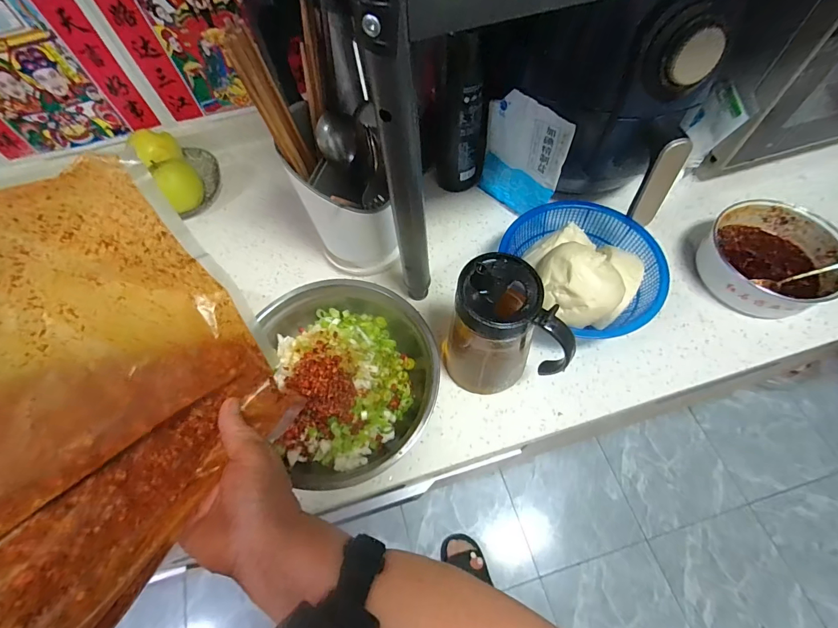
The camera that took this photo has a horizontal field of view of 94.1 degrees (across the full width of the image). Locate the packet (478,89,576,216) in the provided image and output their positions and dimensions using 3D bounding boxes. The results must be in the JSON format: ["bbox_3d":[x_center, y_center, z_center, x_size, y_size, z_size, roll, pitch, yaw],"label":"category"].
[{"bbox_3d":[0.129,-0.198,0.501,0.113,0.146,0.021,38,71,20],"label":"packet"}]

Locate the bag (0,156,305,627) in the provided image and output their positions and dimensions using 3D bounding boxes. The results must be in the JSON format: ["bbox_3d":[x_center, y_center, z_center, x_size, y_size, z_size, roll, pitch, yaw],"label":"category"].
[{"bbox_3d":[-0.207,0.084,0.196,0.048,0.207,0.297,0,47,36],"label":"bag"}]

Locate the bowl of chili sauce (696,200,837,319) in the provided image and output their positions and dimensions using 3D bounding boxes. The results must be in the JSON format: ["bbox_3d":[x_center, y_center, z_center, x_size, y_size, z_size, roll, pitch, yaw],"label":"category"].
[{"bbox_3d":[0.416,-0.063,0.465,0.136,0.057,0.137,-1,62,3],"label":"bowl of chili sauce"}]

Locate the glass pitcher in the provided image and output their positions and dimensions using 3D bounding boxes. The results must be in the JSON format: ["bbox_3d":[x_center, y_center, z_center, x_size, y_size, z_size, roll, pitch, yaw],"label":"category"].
[{"bbox_3d":[0.085,0.024,0.387,0.113,0.158,0.078,16,64,12],"label":"glass pitcher"}]

